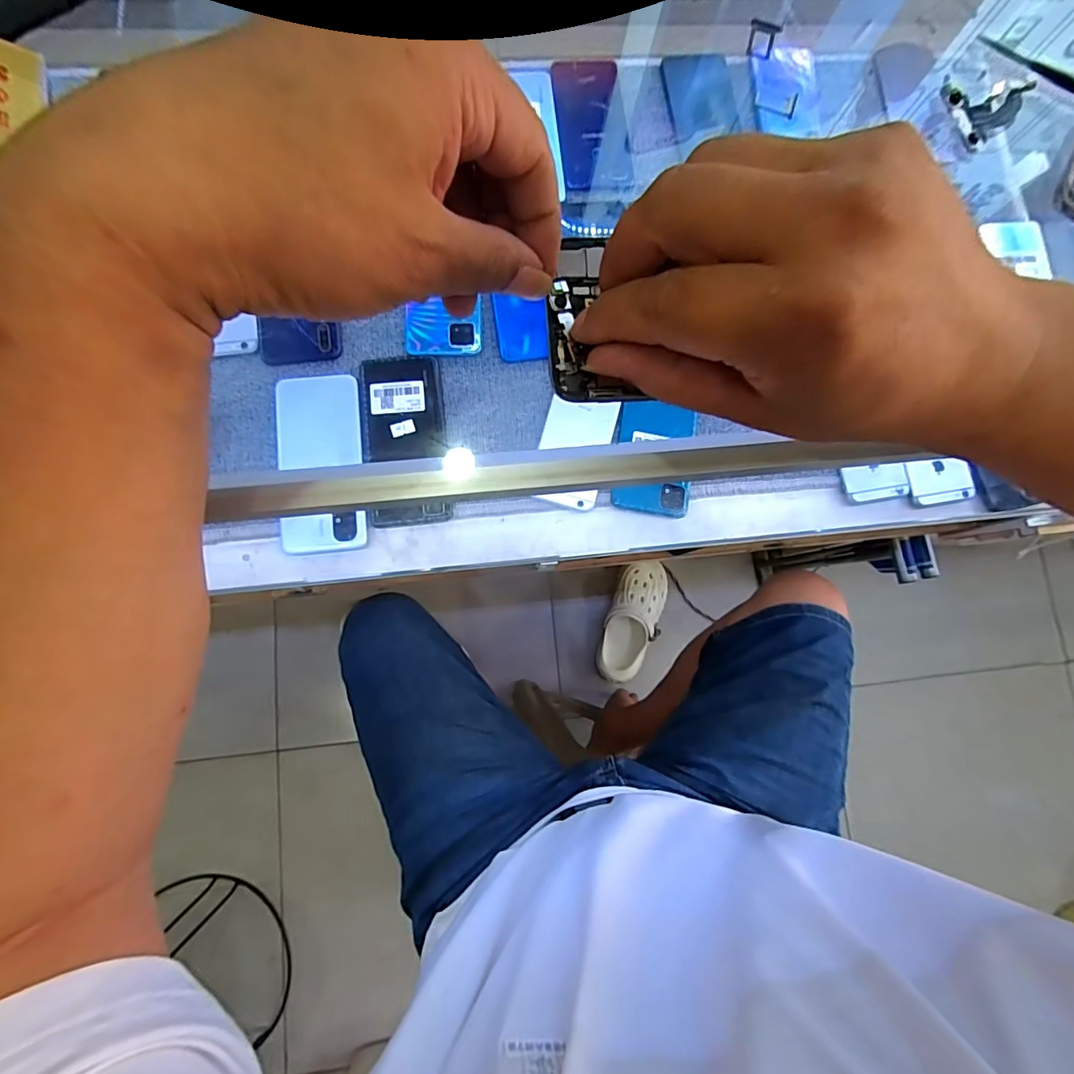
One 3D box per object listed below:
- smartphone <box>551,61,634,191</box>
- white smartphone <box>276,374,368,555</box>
[{"bbox_3d":[0.059,-0.451,0.547,0.073,0.012,0.142,-7,83,-5],"label":"smartphone"},{"bbox_3d":[-0.203,-0.069,0.467,0.076,0.014,0.169,-5,82,-4],"label":"white smartphone"}]

